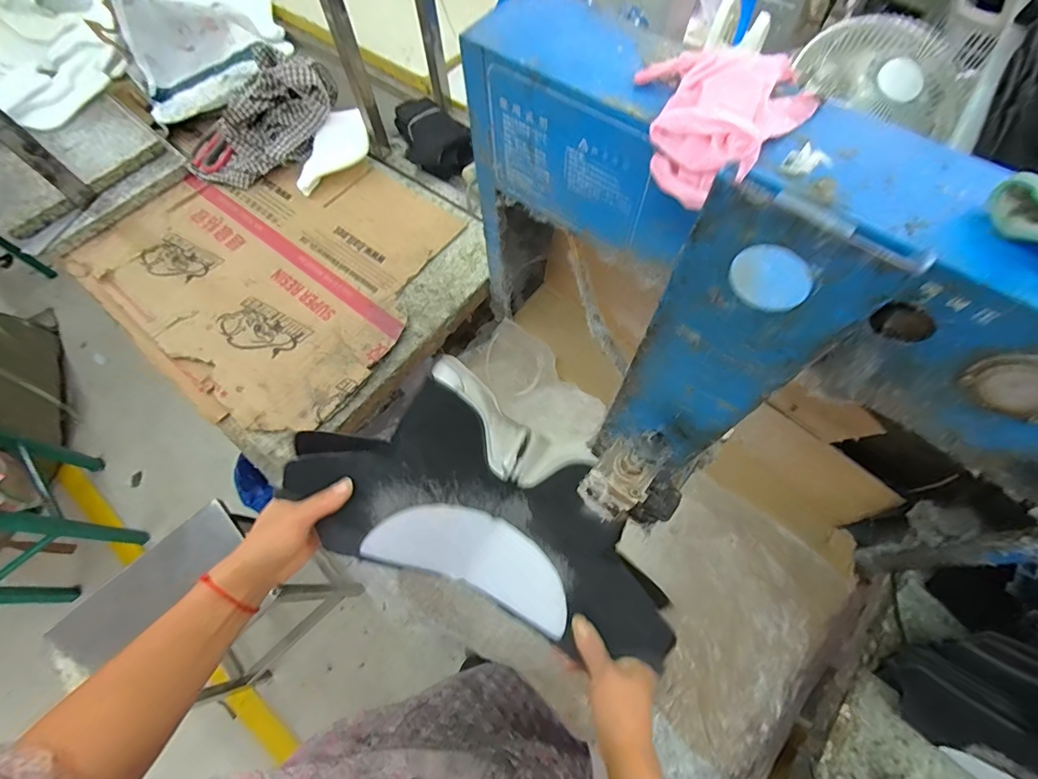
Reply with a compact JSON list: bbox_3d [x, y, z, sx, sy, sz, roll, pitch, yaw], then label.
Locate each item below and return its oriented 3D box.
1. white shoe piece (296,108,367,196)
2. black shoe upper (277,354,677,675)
[{"bbox_3d":[-0.349,-0.453,0.848,0.099,0.029,0.213,9,66,6],"label":"white shoe piece"},{"bbox_3d":[-0.014,0.122,0.417,0.342,0.105,0.189,31,70,15],"label":"black shoe upper"}]

